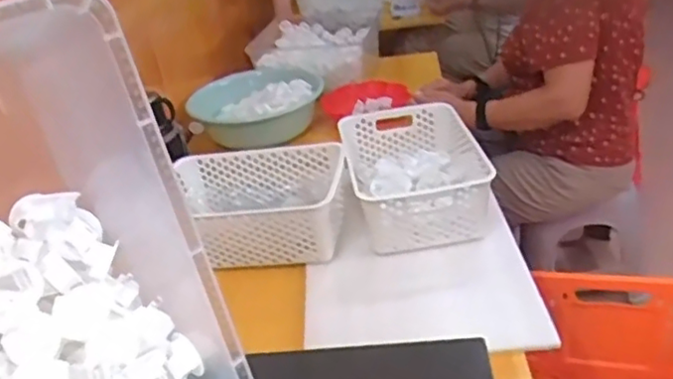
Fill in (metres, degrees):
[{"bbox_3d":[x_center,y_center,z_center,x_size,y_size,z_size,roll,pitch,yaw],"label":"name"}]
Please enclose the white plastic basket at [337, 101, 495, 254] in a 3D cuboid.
[{"bbox_3d":[0.130,-0.028,1.092,0.215,0.107,0.314,-8,30,0],"label":"white plastic basket"}]

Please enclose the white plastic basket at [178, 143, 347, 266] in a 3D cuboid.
[{"bbox_3d":[-0.136,0.024,1.068,0.302,0.101,0.202,-2,31,10],"label":"white plastic basket"}]

